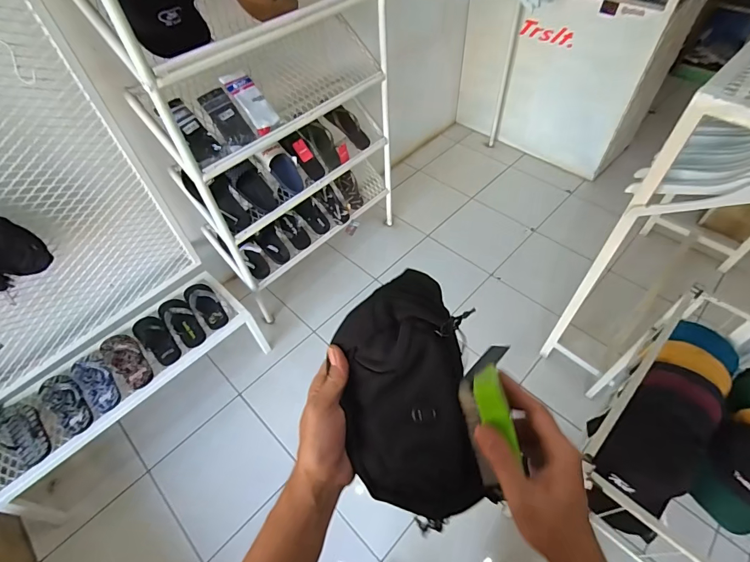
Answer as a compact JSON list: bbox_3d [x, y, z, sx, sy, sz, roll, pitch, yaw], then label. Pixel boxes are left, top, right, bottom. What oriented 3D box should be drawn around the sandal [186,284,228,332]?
[{"bbox_3d":[-0.650,0.078,1.484,0.097,0.056,0.238,-37,59,-22],"label":"sandal"}]

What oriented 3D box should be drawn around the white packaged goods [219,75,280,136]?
[{"bbox_3d":[-0.397,-0.577,1.250,0.087,0.036,0.215,-37,91,-22],"label":"white packaged goods"}]

